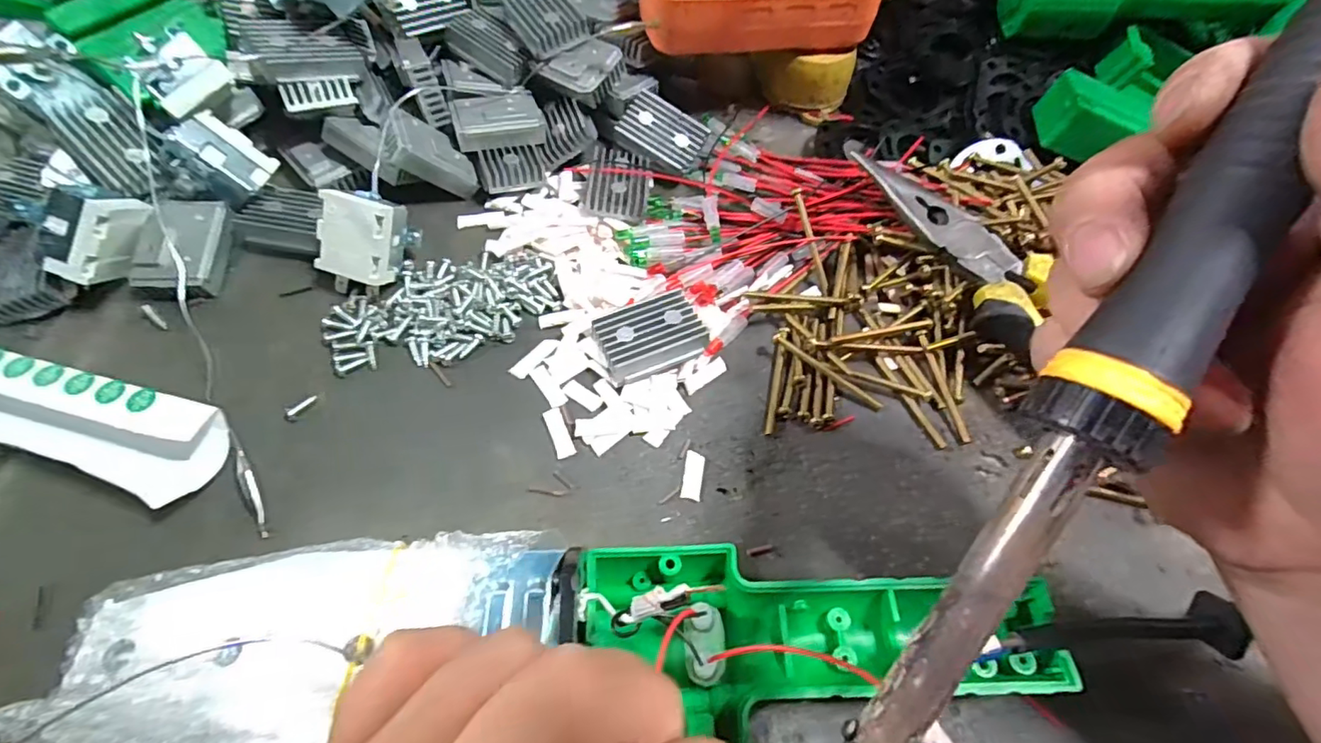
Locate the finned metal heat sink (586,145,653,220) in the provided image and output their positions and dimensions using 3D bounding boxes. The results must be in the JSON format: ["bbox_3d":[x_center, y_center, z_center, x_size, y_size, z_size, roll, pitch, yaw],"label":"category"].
[{"bbox_3d":[-0.021,-0.101,0.295,0.030,0.011,0.047,7,62,1],"label":"finned metal heat sink"}]

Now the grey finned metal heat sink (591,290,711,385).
[{"bbox_3d":[-0.005,-0.015,0.250,0.046,0.015,0.033,-24,66,-14],"label":"grey finned metal heat sink"}]

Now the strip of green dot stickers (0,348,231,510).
[{"bbox_3d":[-0.278,0.005,0.217,0.223,0.026,0.037,15,63,5],"label":"strip of green dot stickers"}]

